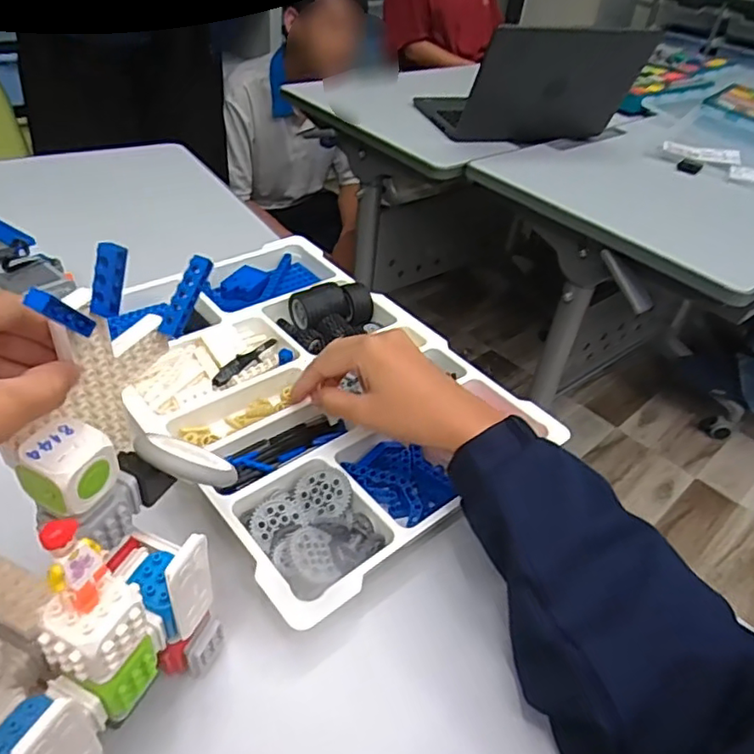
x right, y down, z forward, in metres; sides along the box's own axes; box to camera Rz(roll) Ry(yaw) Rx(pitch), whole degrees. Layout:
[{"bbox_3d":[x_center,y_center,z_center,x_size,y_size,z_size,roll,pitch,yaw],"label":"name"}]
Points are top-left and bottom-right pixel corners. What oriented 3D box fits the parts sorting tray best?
[{"bbox_3d":[-0.067,-0.004,0.517,0.260,0.032,0.373,-25,49,-33],"label":"parts sorting tray"}]

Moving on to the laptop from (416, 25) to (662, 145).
[{"bbox_3d":[0.279,-0.560,1.115,0.303,0.197,0.281,-6,41,-15],"label":"laptop"}]

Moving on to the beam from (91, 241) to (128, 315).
[{"bbox_3d":[-0.119,-0.043,0.266,0.012,0.032,0.008,18,15,14],"label":"beam"}]

